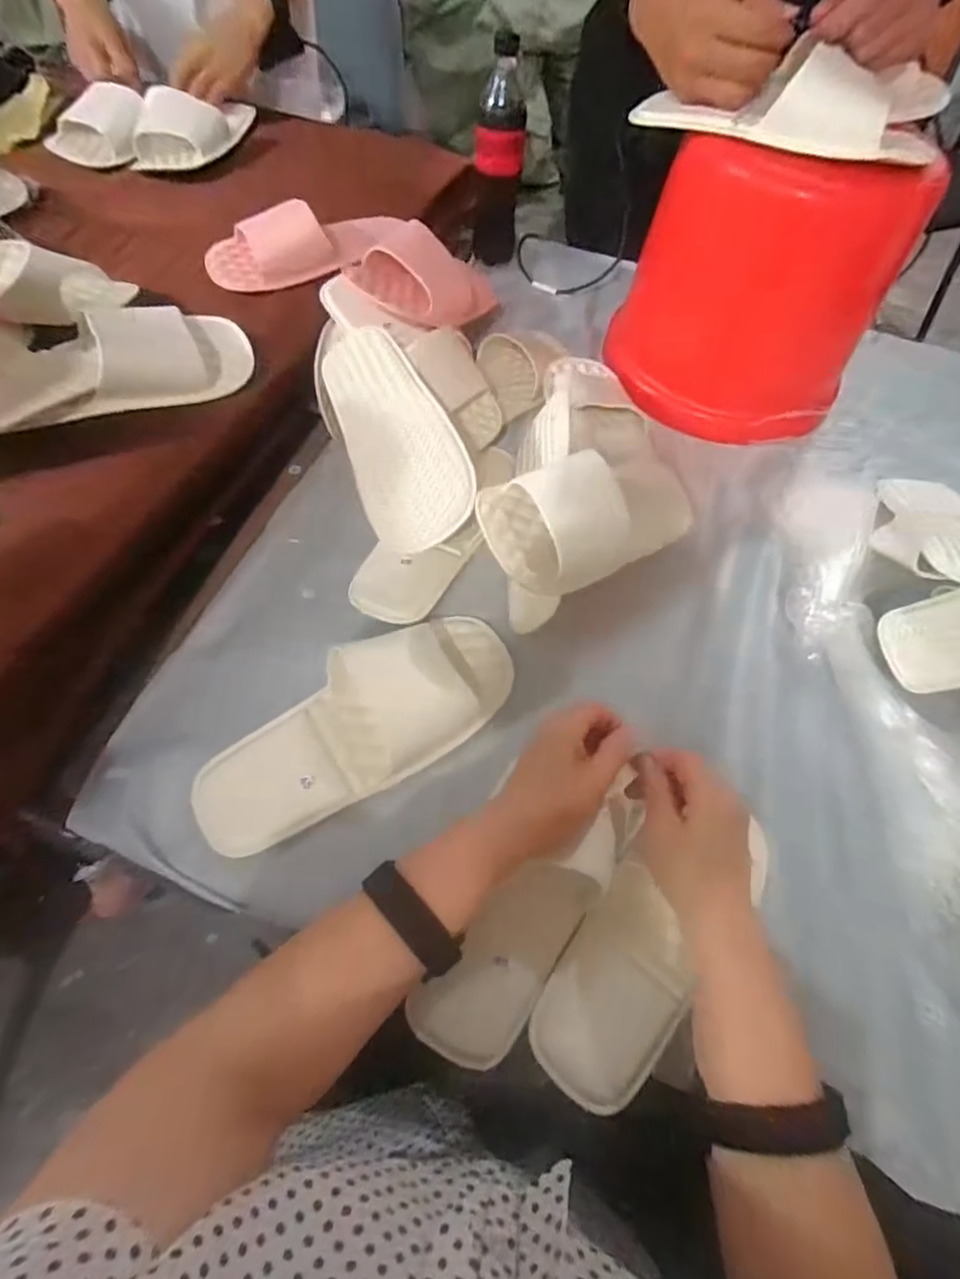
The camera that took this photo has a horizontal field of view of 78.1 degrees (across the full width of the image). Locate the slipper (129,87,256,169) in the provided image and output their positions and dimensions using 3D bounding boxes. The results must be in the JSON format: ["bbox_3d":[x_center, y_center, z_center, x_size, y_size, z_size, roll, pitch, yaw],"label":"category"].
[{"bbox_3d":[-0.360,-0.667,0.752,0.105,0.042,0.202,6,59,0],"label":"slipper"}]

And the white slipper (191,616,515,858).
[{"bbox_3d":[-0.088,0.064,0.464,0.269,0.057,0.100,-31,66,-20],"label":"white slipper"}]

